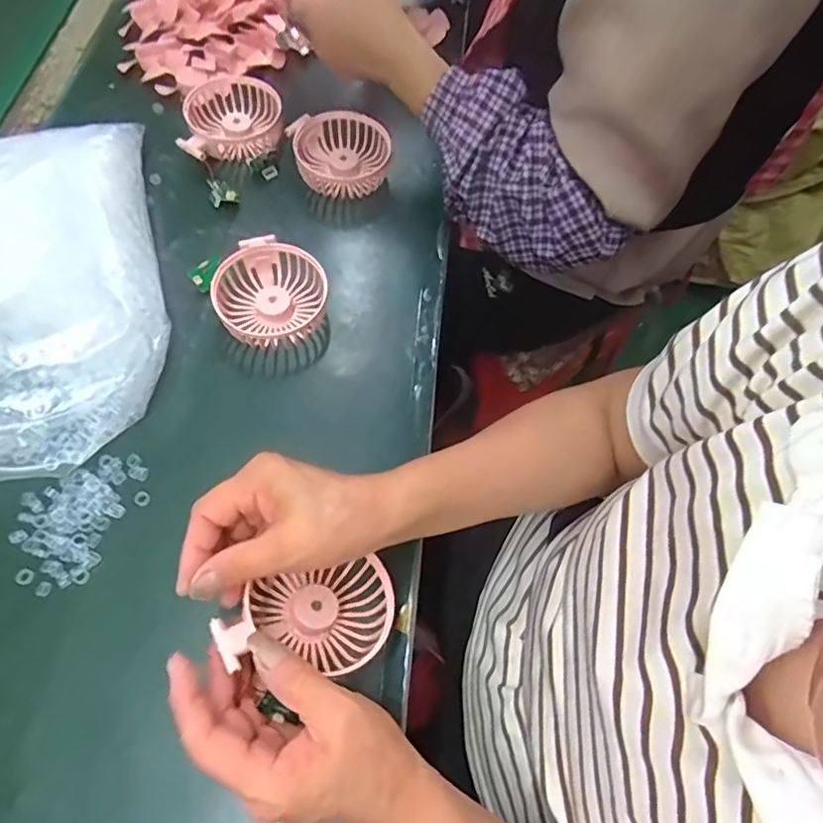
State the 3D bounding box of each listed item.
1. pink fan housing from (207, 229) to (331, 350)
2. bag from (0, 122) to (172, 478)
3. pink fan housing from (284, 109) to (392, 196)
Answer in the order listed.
[{"bbox_3d":[-0.116,-0.093,0.451,0.083,0.035,0.086,1,65,-2],"label":"pink fan housing"},{"bbox_3d":[-0.285,-0.100,0.418,0.175,0.064,0.294,-15,66,-9],"label":"bag"},{"bbox_3d":[-0.065,-0.241,0.527,0.089,0.037,0.088,-16,67,-10],"label":"pink fan housing"}]

